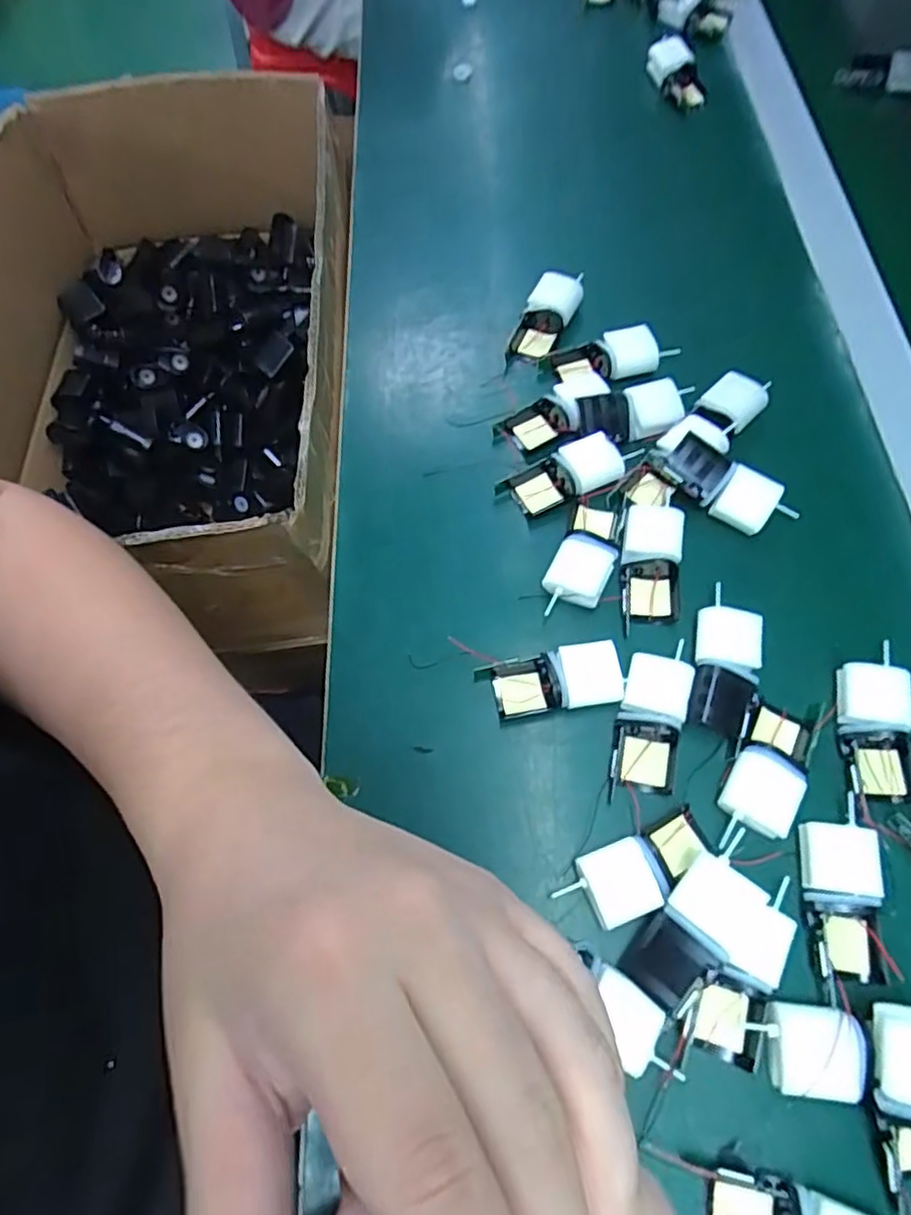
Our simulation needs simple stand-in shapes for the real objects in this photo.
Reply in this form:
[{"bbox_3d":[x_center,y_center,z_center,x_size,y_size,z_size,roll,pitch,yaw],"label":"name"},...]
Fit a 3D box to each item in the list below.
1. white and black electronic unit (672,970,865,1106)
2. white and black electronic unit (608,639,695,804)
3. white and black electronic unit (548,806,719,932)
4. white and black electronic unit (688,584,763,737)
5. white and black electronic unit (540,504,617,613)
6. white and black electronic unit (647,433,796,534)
[{"bbox_3d":[0.152,0.207,0.309,0.082,0.024,0.040,12,68,8],"label":"white and black electronic unit"},{"bbox_3d":[0.115,0.066,0.378,0.038,0.015,0.087,13,68,8],"label":"white and black electronic unit"},{"bbox_3d":[0.098,0.142,0.346,0.086,0.015,0.037,-22,67,-7],"label":"white and black electronic unit"},{"bbox_3d":[0.164,0.034,0.389,0.038,0.017,0.085,10,67,7],"label":"white and black electronic unit"},{"bbox_3d":[0.086,-0.036,0.423,0.038,0.018,0.083,21,69,12],"label":"white and black electronic unit"},{"bbox_3d":[0.178,-0.085,0.433,0.096,0.029,0.033,32,72,15],"label":"white and black electronic unit"}]

